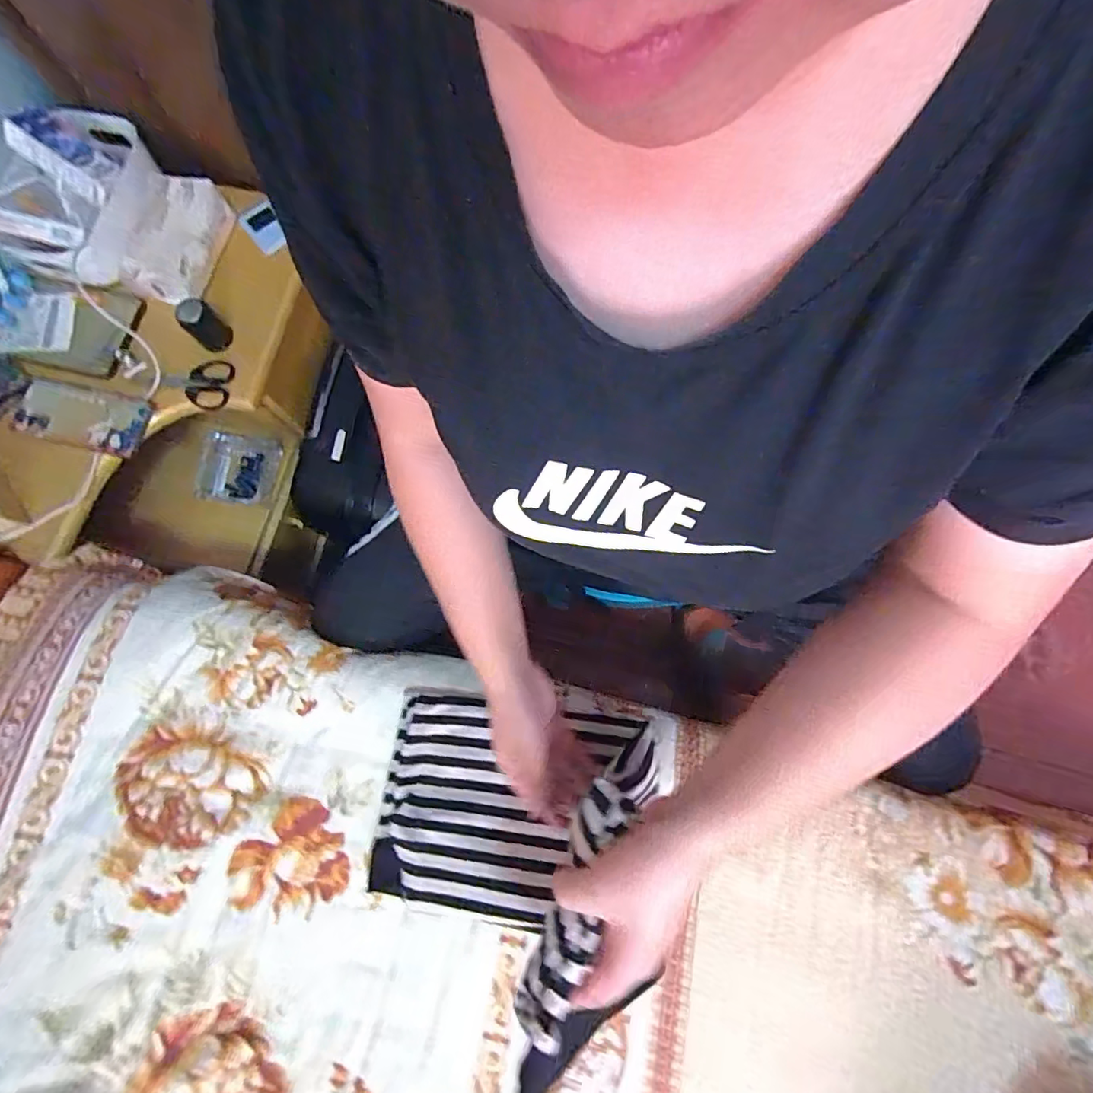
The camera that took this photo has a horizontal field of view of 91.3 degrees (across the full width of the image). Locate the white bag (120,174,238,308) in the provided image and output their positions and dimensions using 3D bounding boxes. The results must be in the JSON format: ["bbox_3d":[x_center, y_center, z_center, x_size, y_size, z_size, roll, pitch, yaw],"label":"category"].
[{"bbox_3d":[-0.467,-0.382,0.670,0.102,0.056,0.150,8,75,4],"label":"white bag"}]

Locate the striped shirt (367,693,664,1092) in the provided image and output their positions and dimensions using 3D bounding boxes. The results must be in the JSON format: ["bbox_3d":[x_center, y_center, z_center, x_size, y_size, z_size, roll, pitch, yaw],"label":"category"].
[{"bbox_3d":[-0.055,0.215,0.414,0.210,0.201,0.212,19,76,7],"label":"striped shirt"}]

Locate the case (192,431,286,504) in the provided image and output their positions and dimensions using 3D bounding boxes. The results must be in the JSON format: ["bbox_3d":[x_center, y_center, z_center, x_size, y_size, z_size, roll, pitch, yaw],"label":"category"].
[{"bbox_3d":[-0.459,-0.114,0.788,0.113,0.033,0.103,8,76,3],"label":"case"}]

